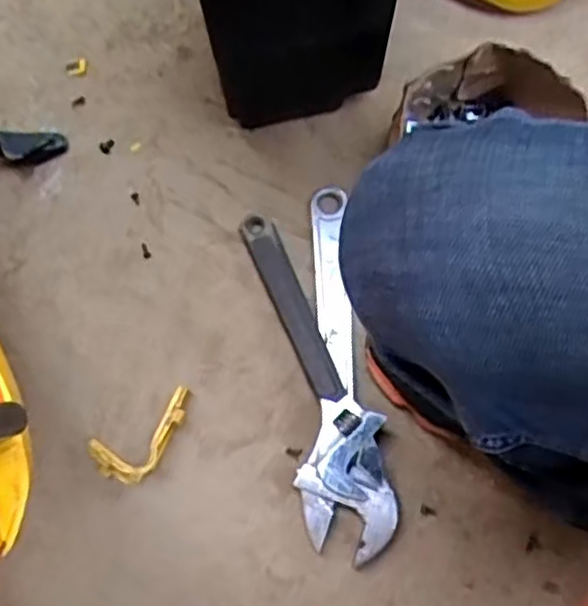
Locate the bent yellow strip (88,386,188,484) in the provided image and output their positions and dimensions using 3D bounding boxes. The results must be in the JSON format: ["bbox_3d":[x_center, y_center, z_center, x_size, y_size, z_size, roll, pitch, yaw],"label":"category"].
[{"bbox_3d":[-0.136,0.128,0.678,0.102,0.034,0.055,-31,74,-7],"label":"bent yellow strip"}]

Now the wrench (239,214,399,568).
[{"bbox_3d":[0.017,0.066,0.684,0.089,0.037,0.343,-17,73,-3],"label":"wrench"}]

